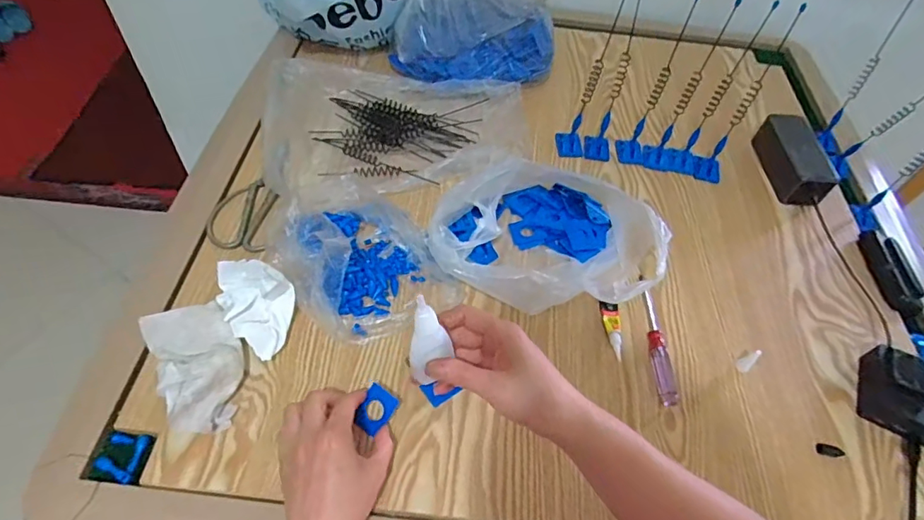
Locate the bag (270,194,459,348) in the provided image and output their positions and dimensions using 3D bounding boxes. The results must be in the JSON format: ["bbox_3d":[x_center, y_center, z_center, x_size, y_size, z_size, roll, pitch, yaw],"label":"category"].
[{"bbox_3d":[-0.105,-0.009,0.535,0.153,0.085,0.160,-25,60,-22],"label":"bag"}]

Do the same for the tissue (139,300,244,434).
[{"bbox_3d":[-0.235,0.092,0.466,0.067,0.045,0.111,-25,60,-22],"label":"tissue"}]

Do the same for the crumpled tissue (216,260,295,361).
[{"bbox_3d":[-0.204,0.038,0.487,0.077,0.072,0.067,19,54,8],"label":"crumpled tissue"}]

